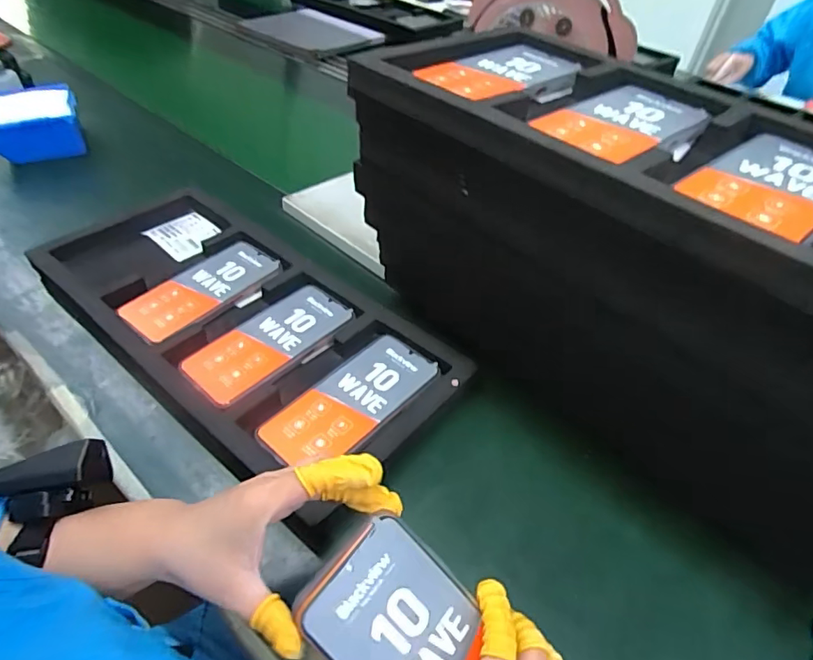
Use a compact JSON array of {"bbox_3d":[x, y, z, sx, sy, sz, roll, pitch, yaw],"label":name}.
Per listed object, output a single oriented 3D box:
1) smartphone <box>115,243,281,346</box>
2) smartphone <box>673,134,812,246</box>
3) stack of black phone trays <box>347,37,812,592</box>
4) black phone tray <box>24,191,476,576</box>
[{"bbox_3d":[-0.230,-0.047,0.587,0.069,0.014,0.171,34,50,25],"label":"smartphone"},{"bbox_3d":[0.248,-0.098,0.341,0.144,0.006,0.080,-29,54,-31],"label":"smartphone"},{"bbox_3d":[0.183,-0.054,0.426,0.206,0.218,0.466,-32,56,-33],"label":"stack of black phone trays"},{"bbox_3d":[-0.181,-0.014,0.547,0.484,0.022,0.220,33,50,25],"label":"black phone tray"}]

